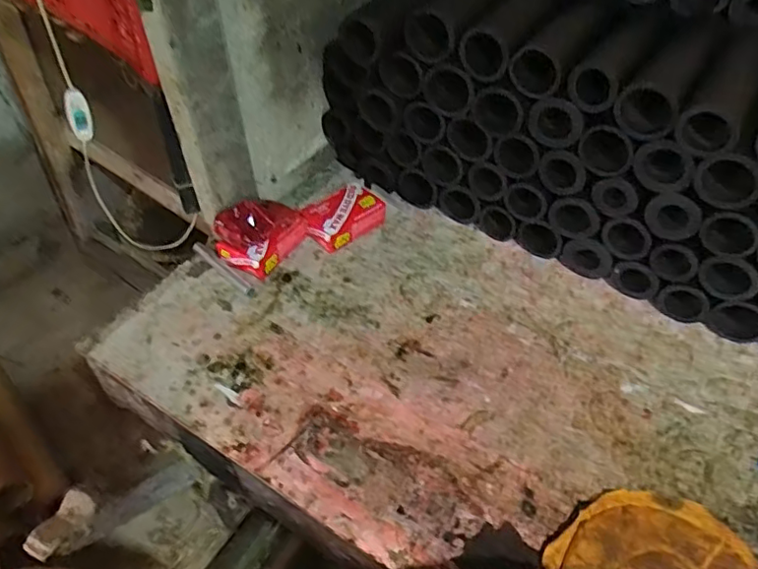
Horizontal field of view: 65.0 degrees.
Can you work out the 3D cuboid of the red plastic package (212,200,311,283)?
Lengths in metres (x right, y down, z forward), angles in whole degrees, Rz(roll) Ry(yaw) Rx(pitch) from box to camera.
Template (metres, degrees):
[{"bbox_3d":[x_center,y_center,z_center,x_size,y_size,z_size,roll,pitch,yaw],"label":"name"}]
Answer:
[{"bbox_3d":[-0.138,-0.063,0.687,0.075,0.070,0.092,20,49,18],"label":"red plastic package"}]

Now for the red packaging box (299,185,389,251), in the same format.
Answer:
[{"bbox_3d":[-0.042,-0.083,0.732,0.092,0.031,0.058,-34,55,-29],"label":"red packaging box"}]

